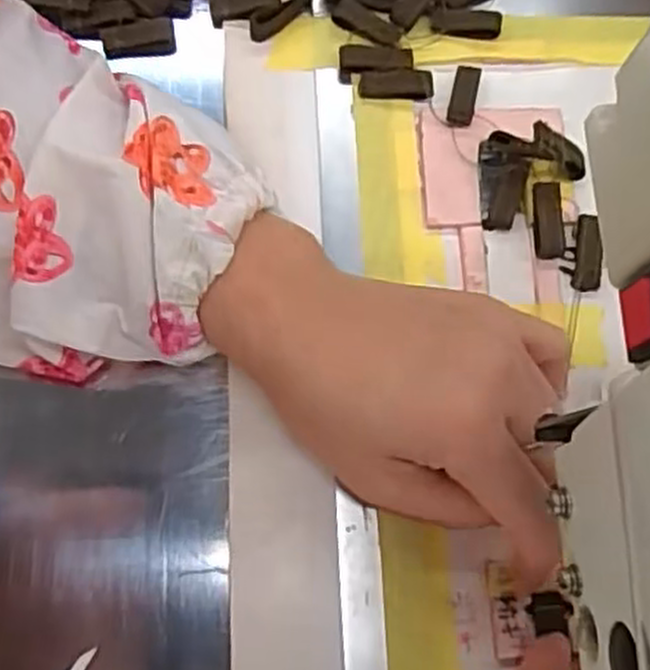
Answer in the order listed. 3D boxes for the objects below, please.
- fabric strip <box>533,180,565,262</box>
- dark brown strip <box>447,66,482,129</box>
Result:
[{"bbox_3d":[0.086,-0.044,0.309,0.012,0.004,0.030,-1,85,0],"label":"fabric strip"},{"bbox_3d":[0.056,-0.097,0.322,0.010,0.004,0.029,14,73,-1],"label":"dark brown strip"}]

